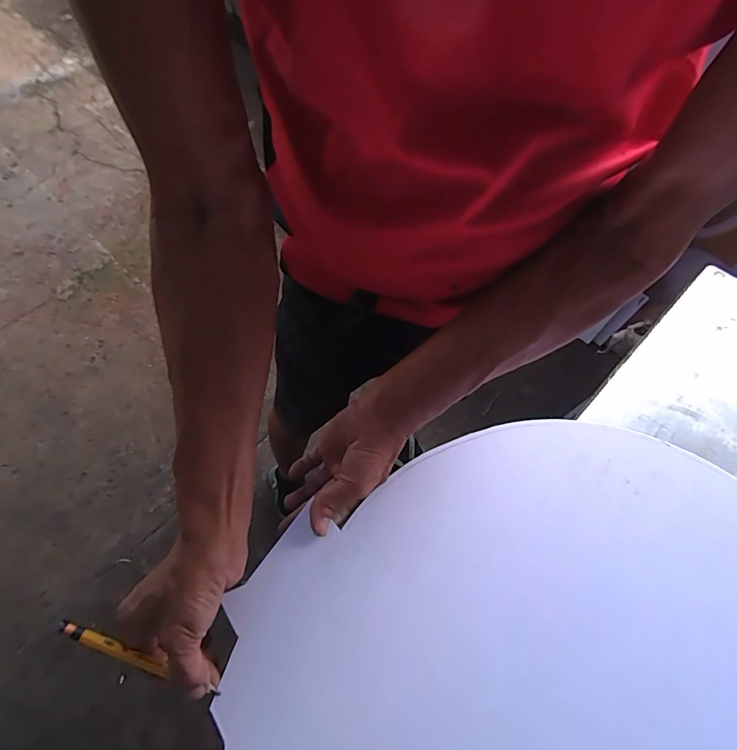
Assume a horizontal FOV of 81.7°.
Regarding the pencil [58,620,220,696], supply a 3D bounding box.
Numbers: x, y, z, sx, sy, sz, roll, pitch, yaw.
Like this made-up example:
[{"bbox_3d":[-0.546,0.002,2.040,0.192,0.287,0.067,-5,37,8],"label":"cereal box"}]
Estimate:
[{"bbox_3d":[-0.176,0.221,0.330,0.130,0.008,0.012,34,68,-11],"label":"pencil"}]

